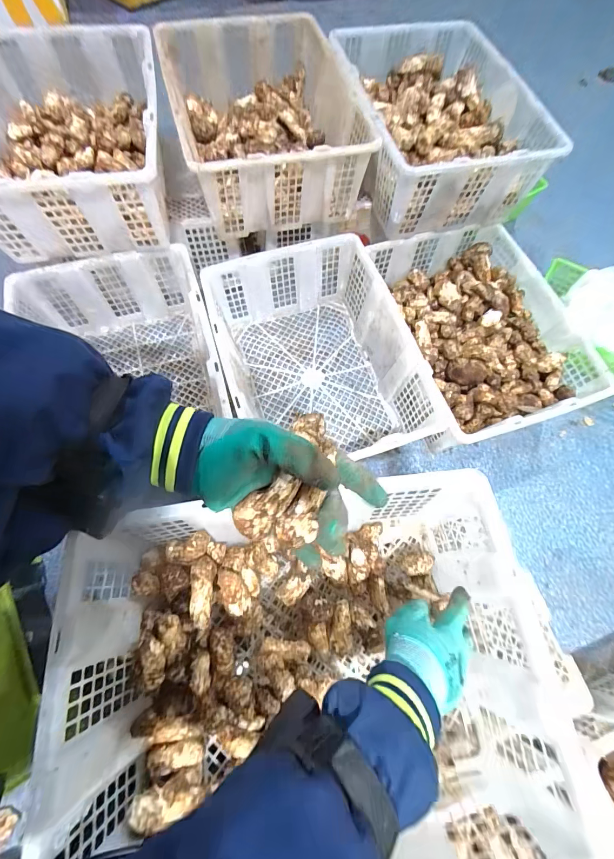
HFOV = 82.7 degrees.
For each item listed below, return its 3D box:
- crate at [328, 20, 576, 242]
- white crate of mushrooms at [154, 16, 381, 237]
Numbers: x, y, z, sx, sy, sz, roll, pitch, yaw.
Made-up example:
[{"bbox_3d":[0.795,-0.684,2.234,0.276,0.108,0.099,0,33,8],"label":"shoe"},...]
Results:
[{"bbox_3d":[0.255,-0.647,0.744,0.350,0.170,0.451,-10,70,-6],"label":"crate"},{"bbox_3d":[-0.092,-0.632,0.720,0.343,0.158,0.442,-13,70,-8],"label":"white crate of mushrooms"}]

